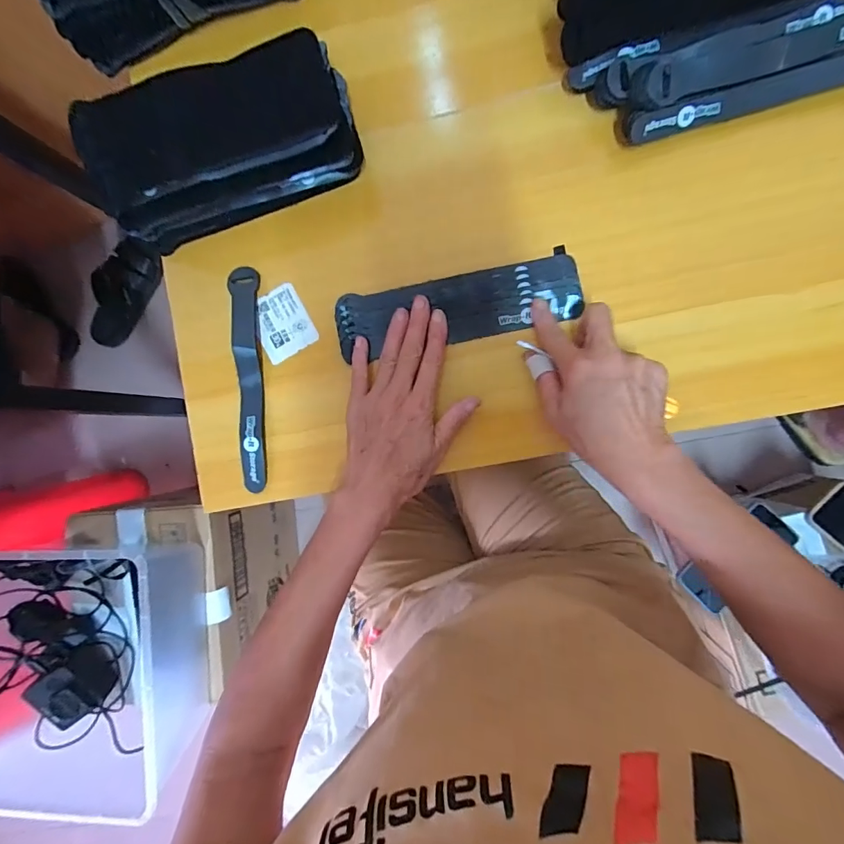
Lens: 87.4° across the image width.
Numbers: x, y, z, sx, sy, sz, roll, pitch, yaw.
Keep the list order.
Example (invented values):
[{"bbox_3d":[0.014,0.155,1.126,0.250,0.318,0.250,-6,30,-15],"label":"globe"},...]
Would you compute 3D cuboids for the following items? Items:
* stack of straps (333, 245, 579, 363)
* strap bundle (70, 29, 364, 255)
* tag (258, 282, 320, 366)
[{"bbox_3d":[0.028,-0.096,0.369,0.198,0.015,0.057,-8,90,6],"label":"stack of straps"},{"bbox_3d":[-0.156,-0.220,0.357,0.203,0.081,0.090,-17,89,7],"label":"strap bundle"},{"bbox_3d":[-0.123,-0.086,0.388,0.047,0.005,0.059,-28,87,6],"label":"tag"}]

